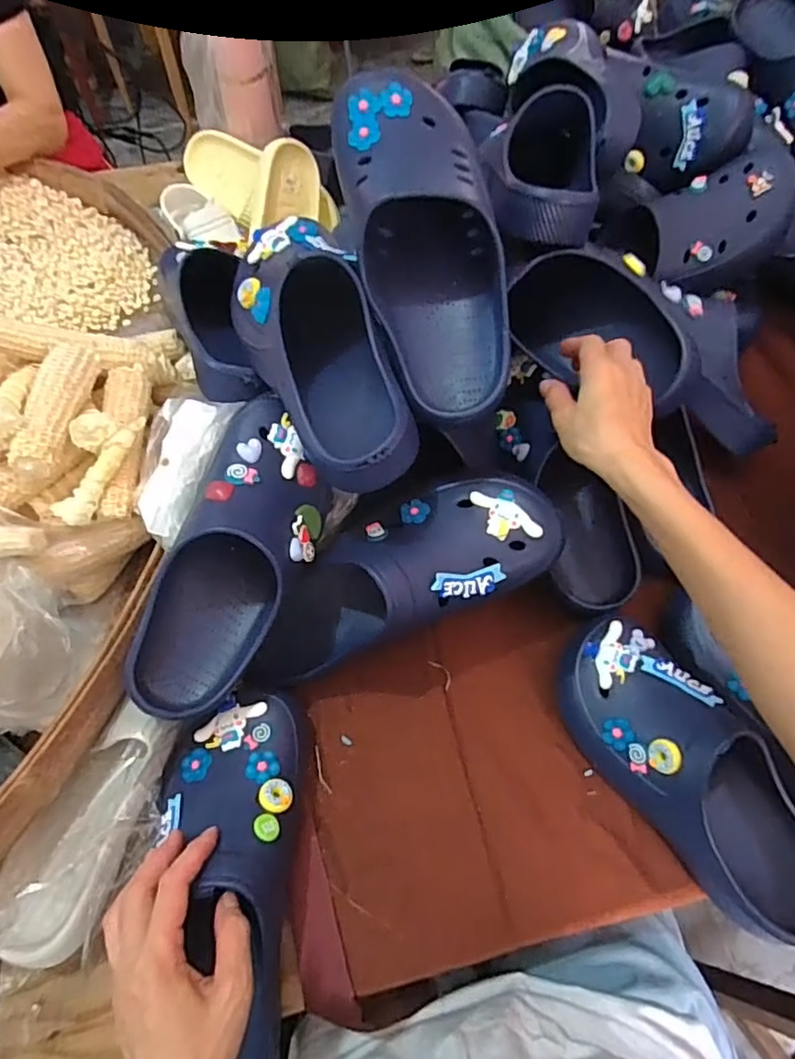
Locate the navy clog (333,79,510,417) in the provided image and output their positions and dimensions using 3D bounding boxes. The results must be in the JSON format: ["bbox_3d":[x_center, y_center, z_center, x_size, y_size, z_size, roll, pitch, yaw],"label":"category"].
[{"bbox_3d":[0.023,-0.217,0.461,0.108,0.079,0.266,-14,89,-10],"label":"navy clog"}]

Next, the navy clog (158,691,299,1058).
[{"bbox_3d":[-0.121,0.260,0.415,0.102,0.105,0.272,-5,63,-5],"label":"navy clog"}]

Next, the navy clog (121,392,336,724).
[{"bbox_3d":[-0.125,0.022,0.460,0.100,0.078,0.249,22,84,9],"label":"navy clog"}]

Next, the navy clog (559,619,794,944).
[{"bbox_3d":[0.230,0.184,0.459,0.100,0.092,0.249,-32,65,-16],"label":"navy clog"}]

